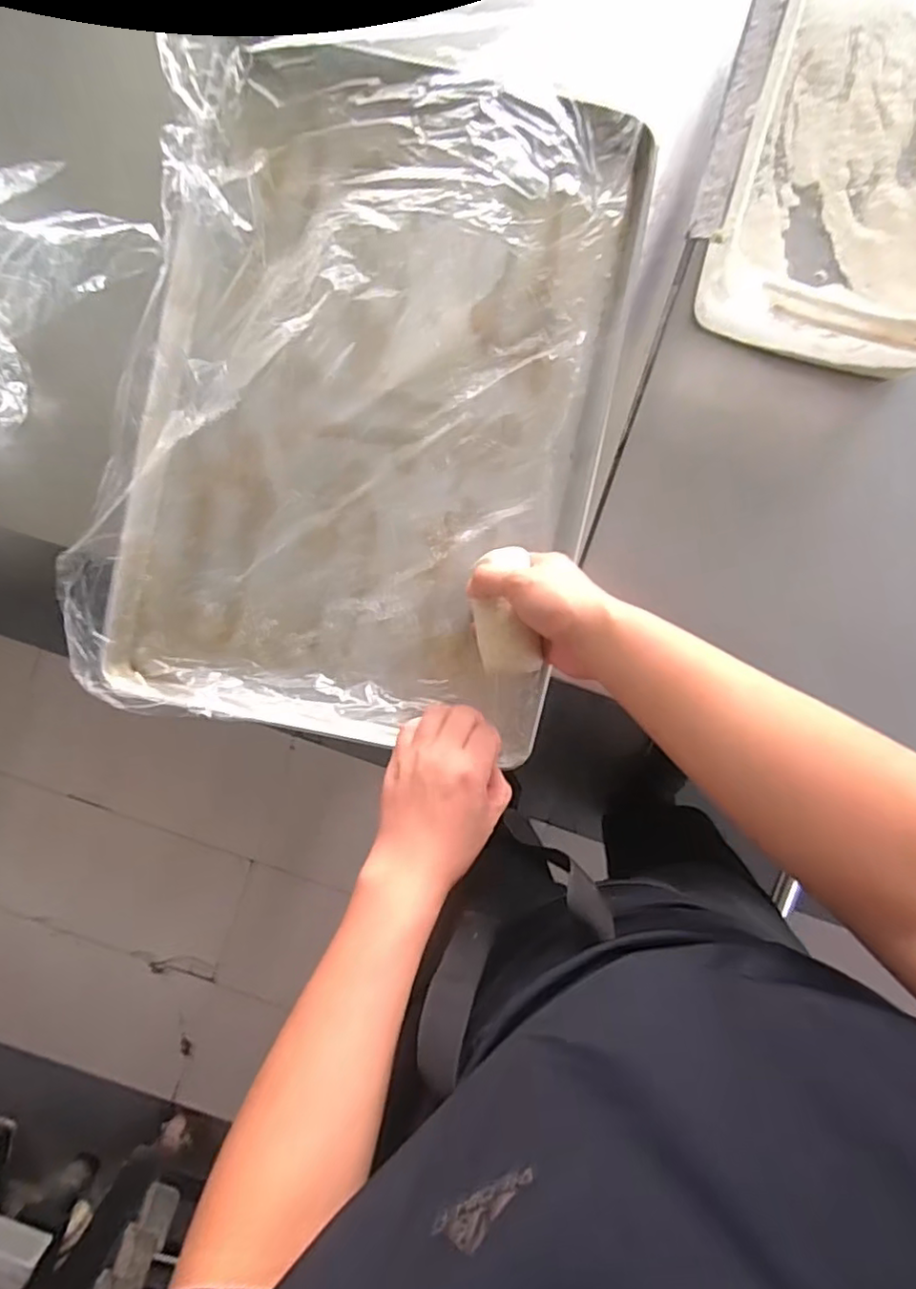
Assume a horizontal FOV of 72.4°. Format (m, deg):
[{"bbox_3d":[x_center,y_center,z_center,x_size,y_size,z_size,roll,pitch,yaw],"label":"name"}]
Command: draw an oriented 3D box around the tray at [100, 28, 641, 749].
[{"bbox_3d":[-0.069,-0.232,0.564,0.402,0.047,0.630,12,95,0],"label":"tray"}]

